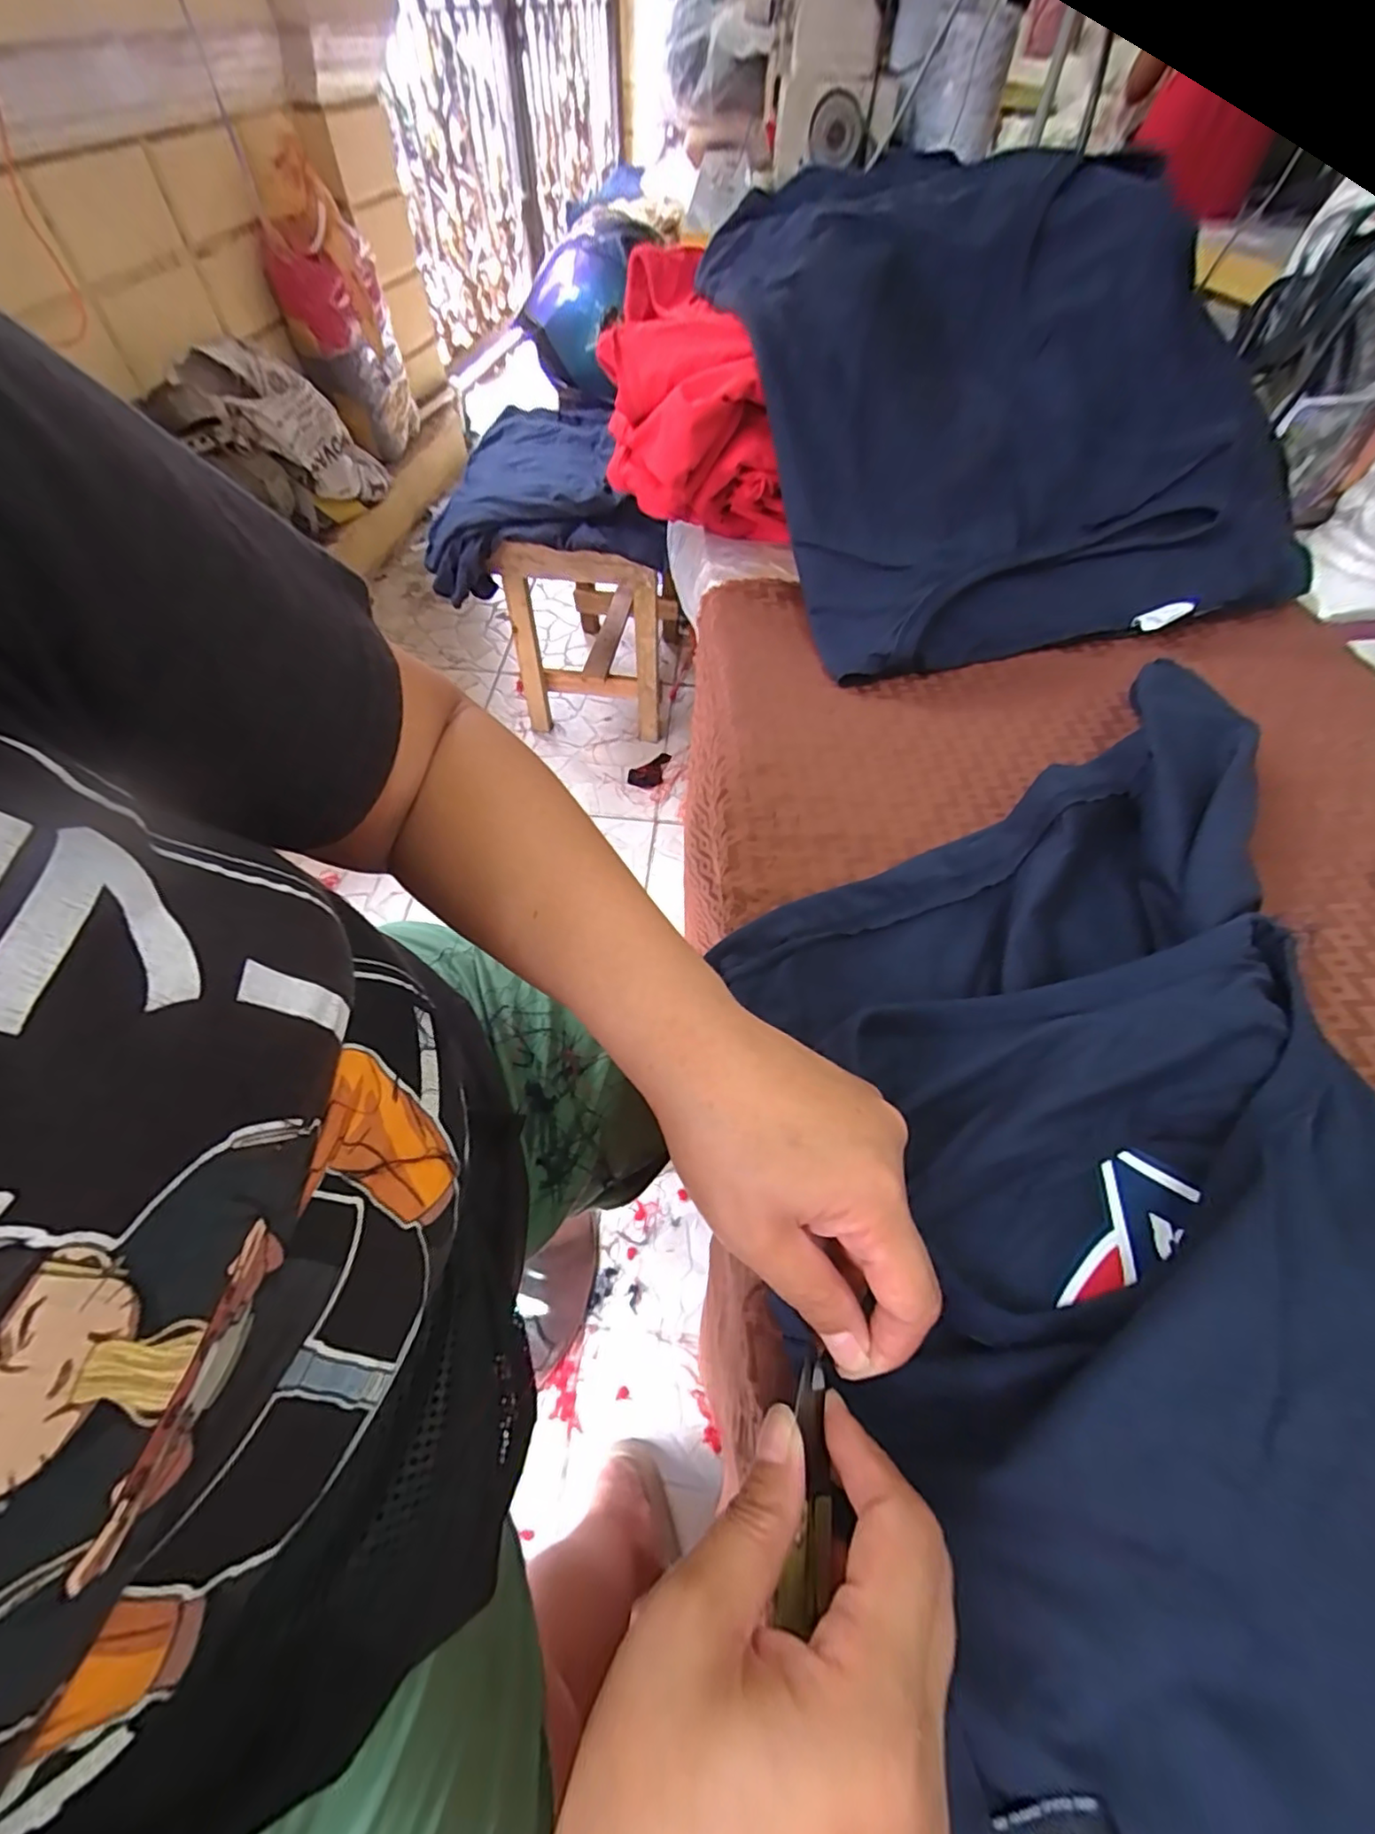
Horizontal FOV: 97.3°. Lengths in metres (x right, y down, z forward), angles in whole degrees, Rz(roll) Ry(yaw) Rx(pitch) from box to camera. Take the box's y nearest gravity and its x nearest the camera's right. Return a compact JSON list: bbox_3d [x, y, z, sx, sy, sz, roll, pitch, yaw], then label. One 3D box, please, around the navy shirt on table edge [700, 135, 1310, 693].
[{"bbox_3d":[0.224,-0.434,0.490,0.370,0.175,0.459,-14,59,-12],"label":"navy shirt on table edge"}]

